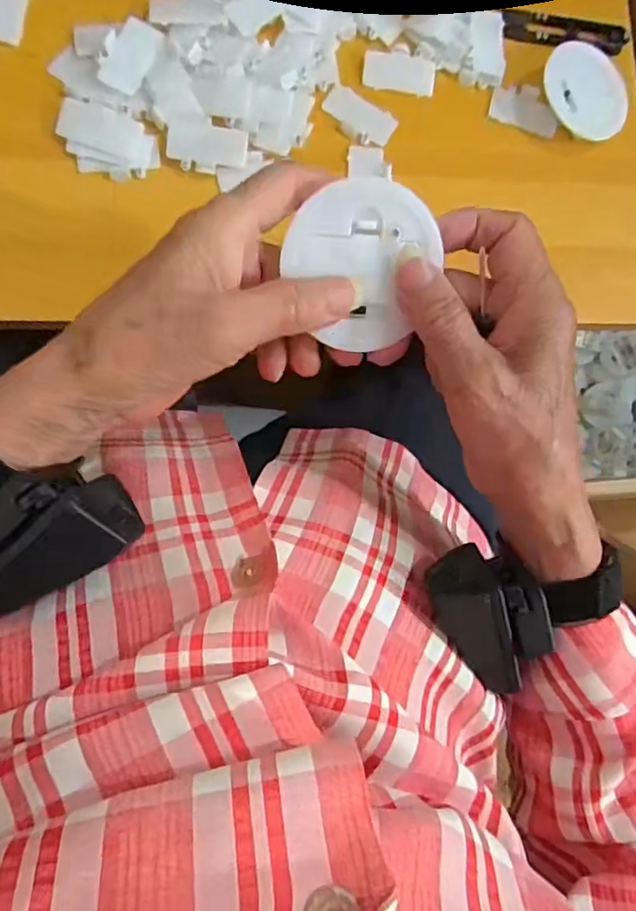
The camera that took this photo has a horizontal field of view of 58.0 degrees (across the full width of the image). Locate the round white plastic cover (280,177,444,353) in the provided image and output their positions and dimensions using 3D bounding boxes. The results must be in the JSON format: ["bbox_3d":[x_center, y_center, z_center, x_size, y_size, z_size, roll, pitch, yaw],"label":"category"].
[{"bbox_3d":[0.021,-0.079,0.237,0.061,0.007,0.064,-2,107,-7],"label":"round white plastic cover"}]

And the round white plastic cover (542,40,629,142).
[{"bbox_3d":[0.178,-0.241,0.380,0.053,0.005,0.065,-44,105,-5],"label":"round white plastic cover"}]

